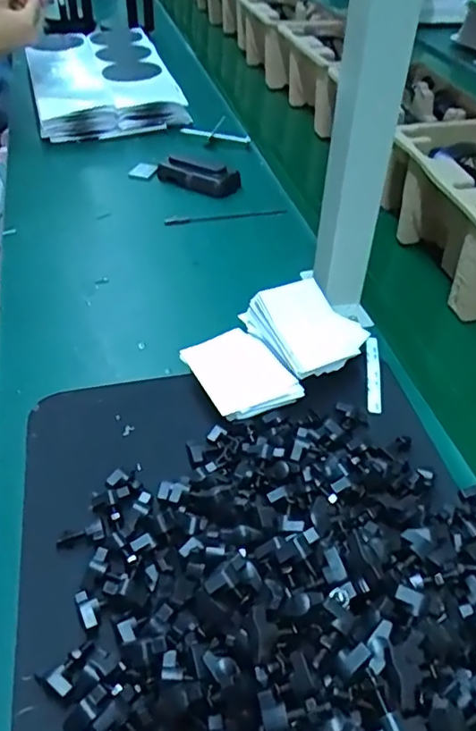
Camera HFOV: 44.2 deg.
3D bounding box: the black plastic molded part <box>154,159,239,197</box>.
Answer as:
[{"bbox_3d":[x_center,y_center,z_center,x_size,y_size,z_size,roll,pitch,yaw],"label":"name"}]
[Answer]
[{"bbox_3d":[-0.051,-0.247,0.764,0.103,0.032,0.031,21,47,19],"label":"black plastic molded part"}]

